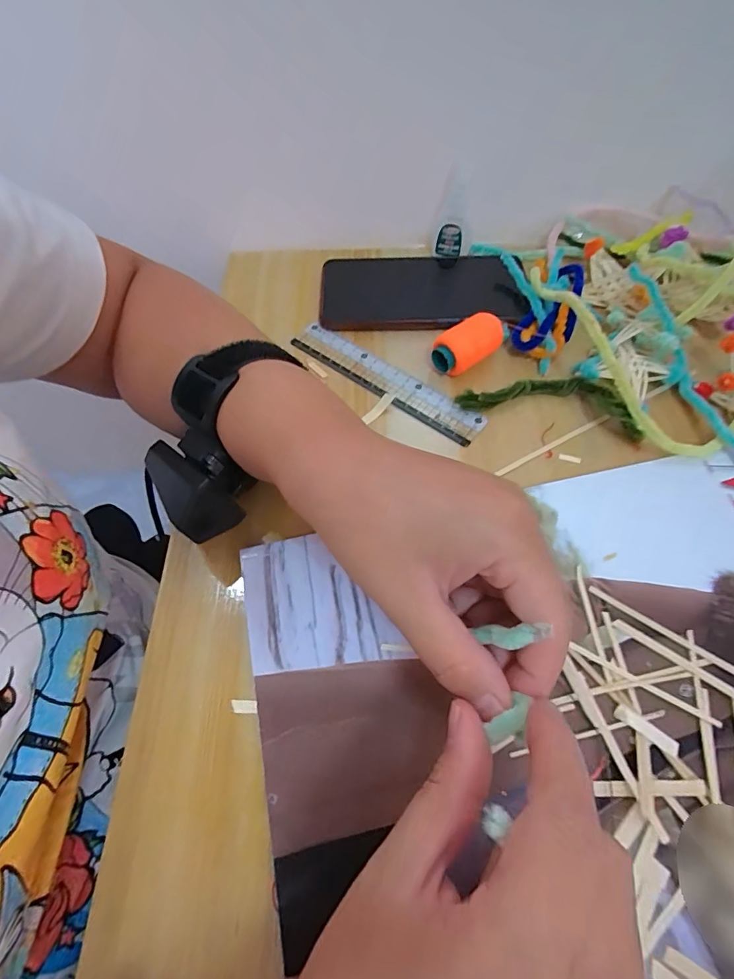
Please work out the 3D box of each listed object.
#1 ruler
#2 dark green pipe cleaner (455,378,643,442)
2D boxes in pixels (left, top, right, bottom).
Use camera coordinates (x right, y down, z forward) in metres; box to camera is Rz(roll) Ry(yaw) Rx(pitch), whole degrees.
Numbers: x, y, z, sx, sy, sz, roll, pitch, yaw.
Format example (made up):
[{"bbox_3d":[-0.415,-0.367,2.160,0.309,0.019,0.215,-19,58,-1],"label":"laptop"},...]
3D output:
[{"bbox_3d":[0.012,-0.081,0.330,0.159,0.004,0.026,35,74,19],"label":"ruler"},{"bbox_3d":[0.124,-0.064,0.305,0.118,0.022,0.038,13,61,8],"label":"dark green pipe cleaner"}]

